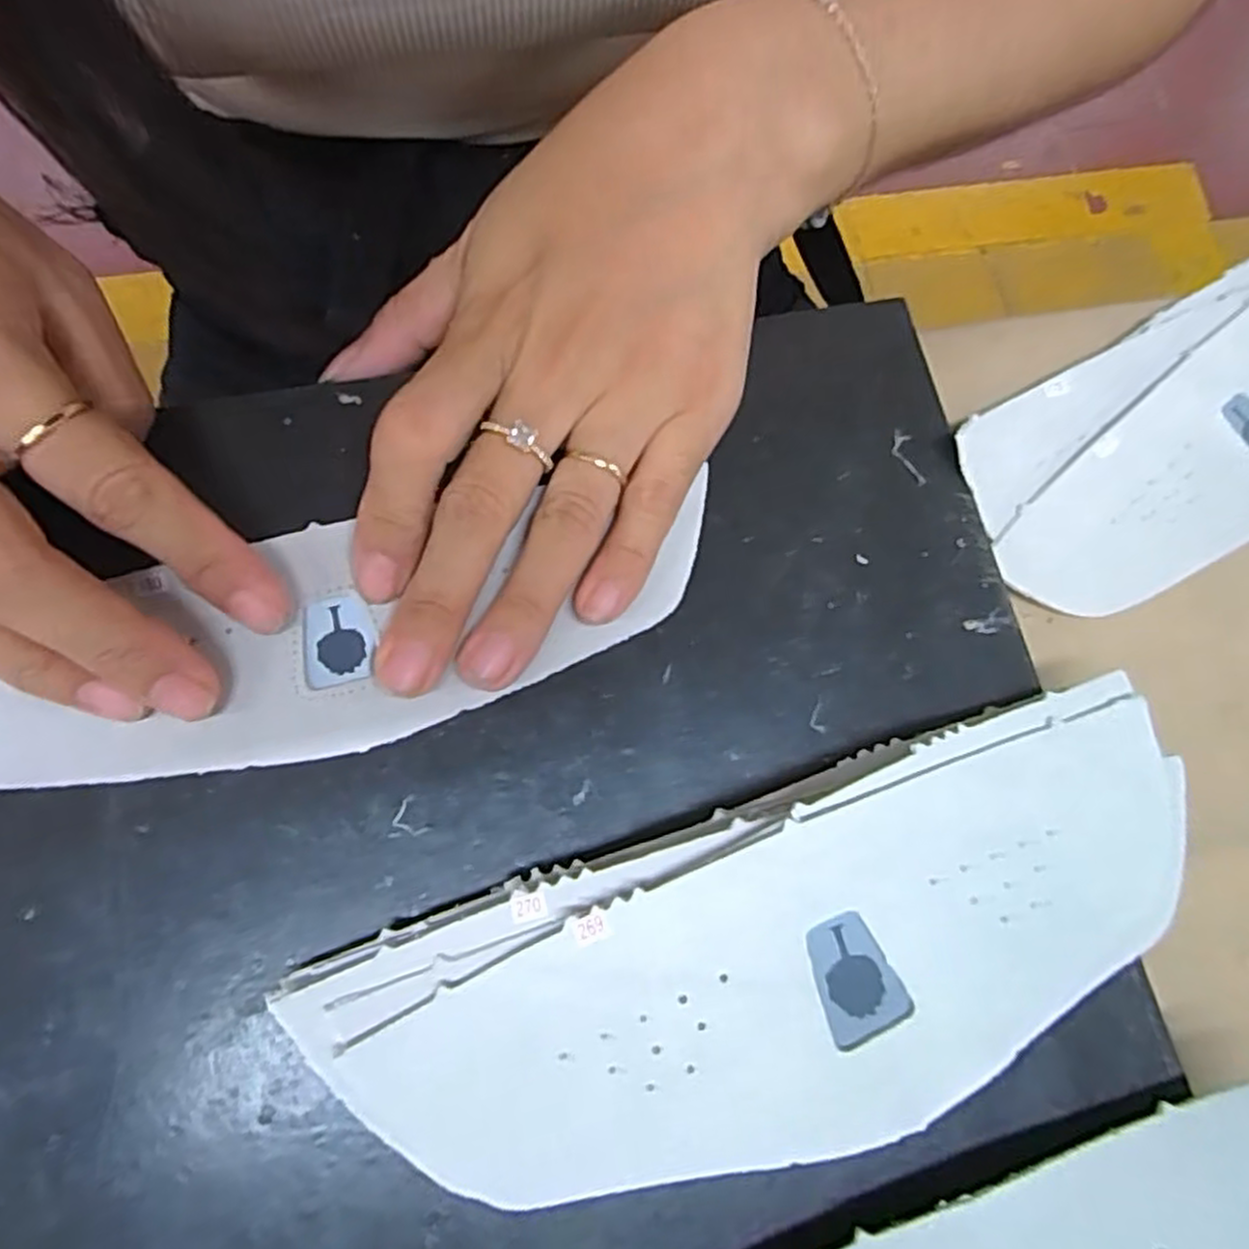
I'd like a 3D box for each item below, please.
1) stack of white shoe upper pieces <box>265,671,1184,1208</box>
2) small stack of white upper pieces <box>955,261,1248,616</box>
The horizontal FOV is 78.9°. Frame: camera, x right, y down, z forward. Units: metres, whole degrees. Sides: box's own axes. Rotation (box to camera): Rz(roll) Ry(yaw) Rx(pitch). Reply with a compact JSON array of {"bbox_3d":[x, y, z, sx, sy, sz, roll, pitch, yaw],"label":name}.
[{"bbox_3d":[0.037,0.071,0.167,0.202,0.029,0.063,-17,79,-9],"label":"stack of white shoe upper pieces"},{"bbox_3d":[0.193,-0.069,0.247,0.185,0.012,0.072,-30,81,-11],"label":"small stack of white upper pieces"}]

